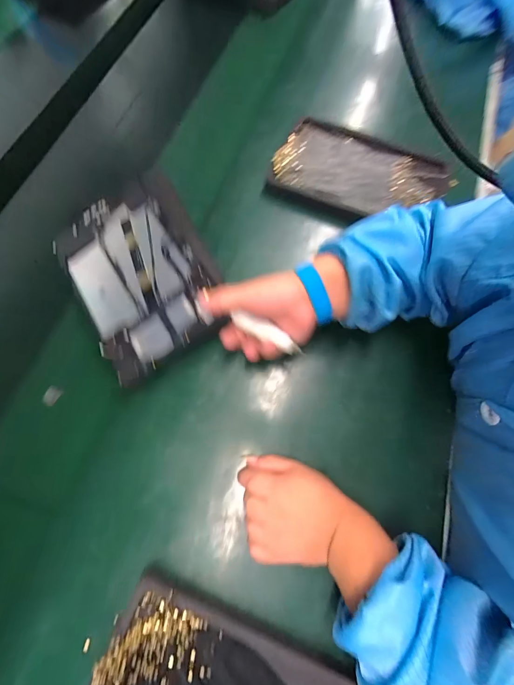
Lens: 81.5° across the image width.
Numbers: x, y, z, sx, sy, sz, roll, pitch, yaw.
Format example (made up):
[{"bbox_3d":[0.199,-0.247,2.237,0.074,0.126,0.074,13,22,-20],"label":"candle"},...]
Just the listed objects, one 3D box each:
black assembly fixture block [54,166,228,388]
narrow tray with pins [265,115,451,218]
[{"bbox_3d":[-0.140,-0.086,0.364,0.161,0.024,0.241,-32,71,2],"label":"black assembly fixture block"},{"bbox_3d":[0.149,-0.248,0.441,0.238,0.032,0.134,21,73,6],"label":"narrow tray with pins"}]

